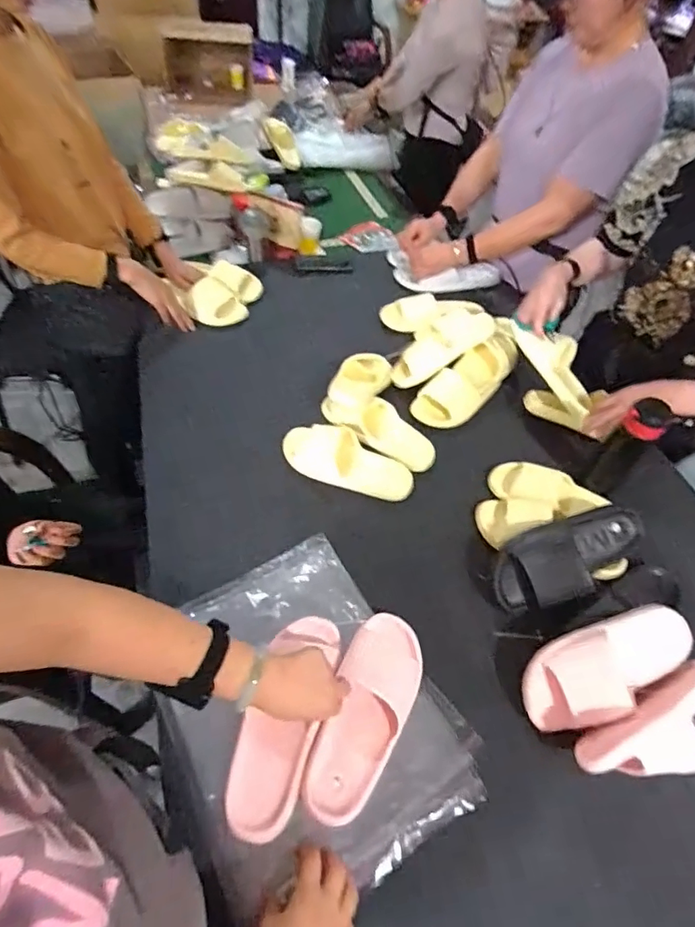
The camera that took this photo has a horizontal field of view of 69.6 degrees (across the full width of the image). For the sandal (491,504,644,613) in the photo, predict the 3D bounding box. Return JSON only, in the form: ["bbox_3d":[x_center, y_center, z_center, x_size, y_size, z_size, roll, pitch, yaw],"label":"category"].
[{"bbox_3d":[0.357,0.139,0.777,0.281,0.071,0.112,-21,84,-12],"label":"sandal"}]

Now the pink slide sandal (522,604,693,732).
[{"bbox_3d":[0.358,0.273,0.672,0.249,0.065,0.105,-12,53,-14],"label":"pink slide sandal"}]

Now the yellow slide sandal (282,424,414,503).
[{"bbox_3d":[-0.003,-0.003,0.926,0.260,0.078,0.089,21,52,13],"label":"yellow slide sandal"}]

